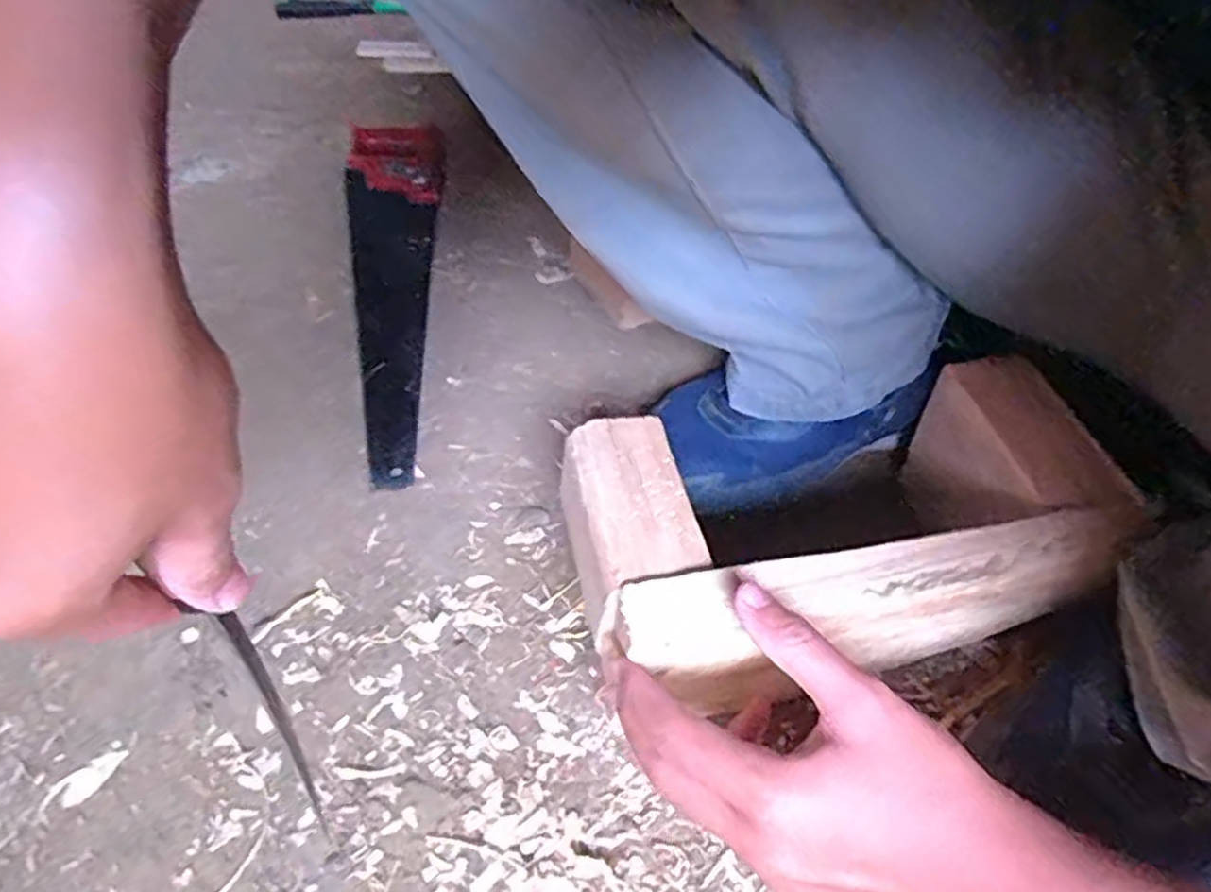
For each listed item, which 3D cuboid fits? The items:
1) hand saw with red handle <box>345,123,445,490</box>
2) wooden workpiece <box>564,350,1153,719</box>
[{"bbox_3d":[-0.189,-0.160,0.650,0.083,0.029,0.468,-6,50,-3],"label":"hand saw with red handle"},{"bbox_3d":[0.116,0.045,0.397,0.257,0.099,0.151,-11,51,-11],"label":"wooden workpiece"}]

